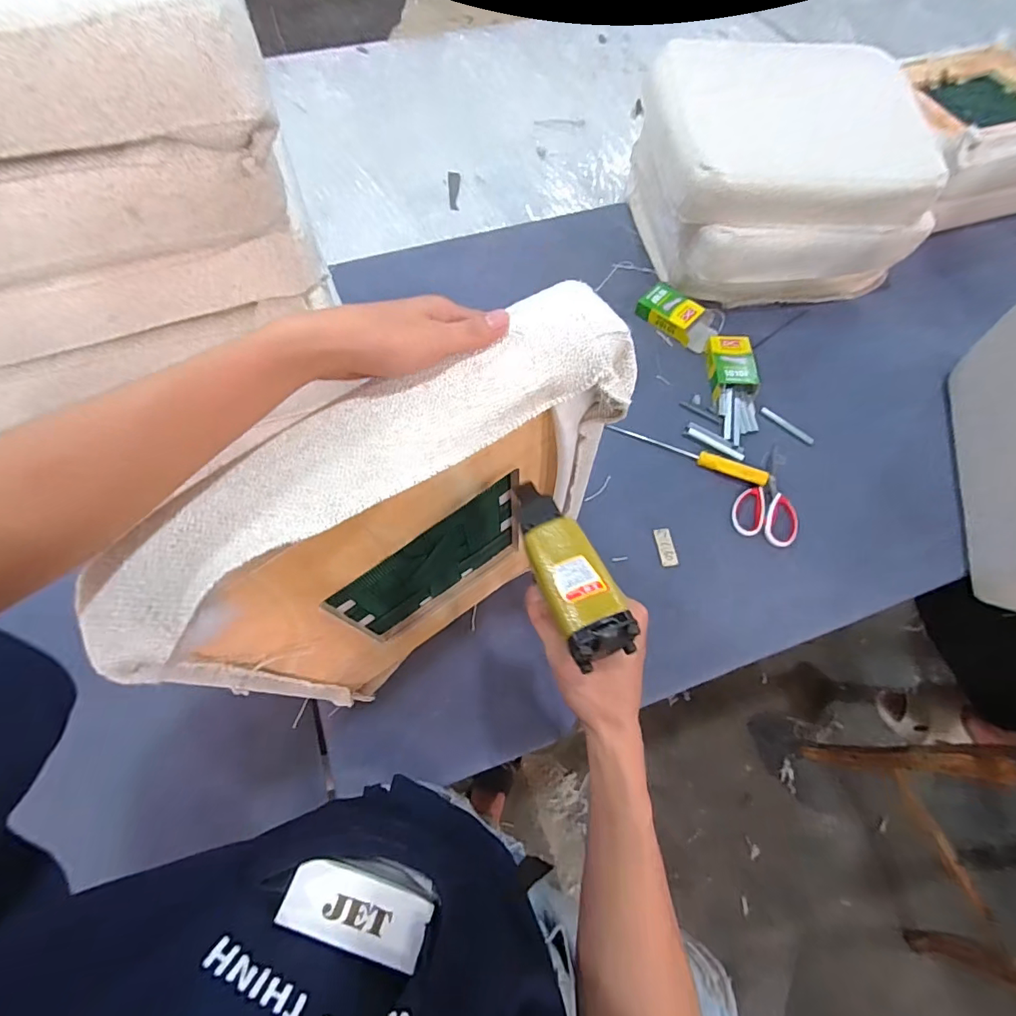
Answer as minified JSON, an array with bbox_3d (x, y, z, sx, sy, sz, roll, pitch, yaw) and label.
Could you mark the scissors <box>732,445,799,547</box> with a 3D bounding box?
[{"bbox_3d":[0.437,-0.030,0.808,0.096,0.020,0.185,20,67,7],"label":"scissors"}]

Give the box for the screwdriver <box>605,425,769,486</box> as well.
[{"bbox_3d":[0.303,-0.099,0.822,0.270,0.030,0.026,23,68,9],"label":"screwdriver"}]

